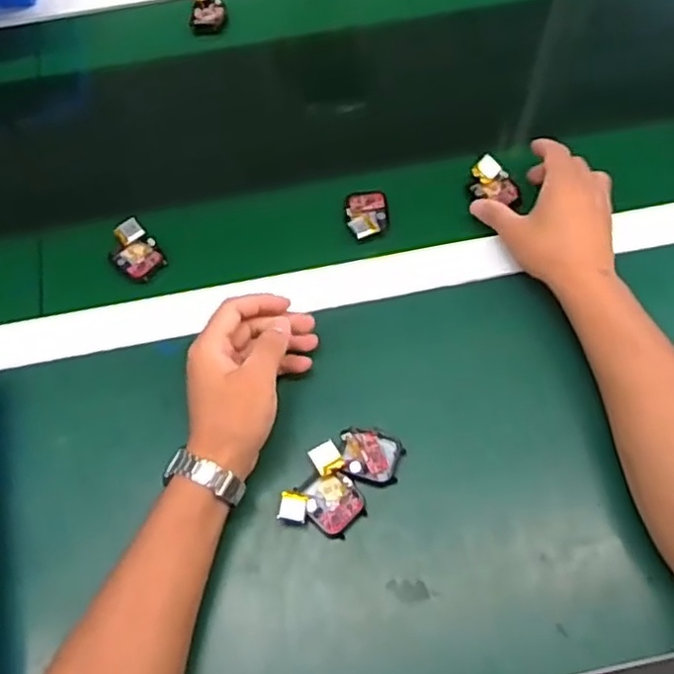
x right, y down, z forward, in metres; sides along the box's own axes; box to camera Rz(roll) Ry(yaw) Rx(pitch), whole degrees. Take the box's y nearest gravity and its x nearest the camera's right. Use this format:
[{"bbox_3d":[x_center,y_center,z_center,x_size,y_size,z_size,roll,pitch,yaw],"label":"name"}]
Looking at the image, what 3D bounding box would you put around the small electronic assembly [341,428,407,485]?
[{"bbox_3d":[0.024,0.088,0.500,0.046,0.011,0.037,16,64,11],"label":"small electronic assembly"}]

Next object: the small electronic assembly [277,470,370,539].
[{"bbox_3d":[-0.009,0.118,0.481,0.056,0.018,0.042,14,63,10],"label":"small electronic assembly"}]

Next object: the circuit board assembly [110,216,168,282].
[{"bbox_3d":[-0.176,-0.076,0.589,0.038,0.013,0.055,-41,67,-18],"label":"circuit board assembly"}]

